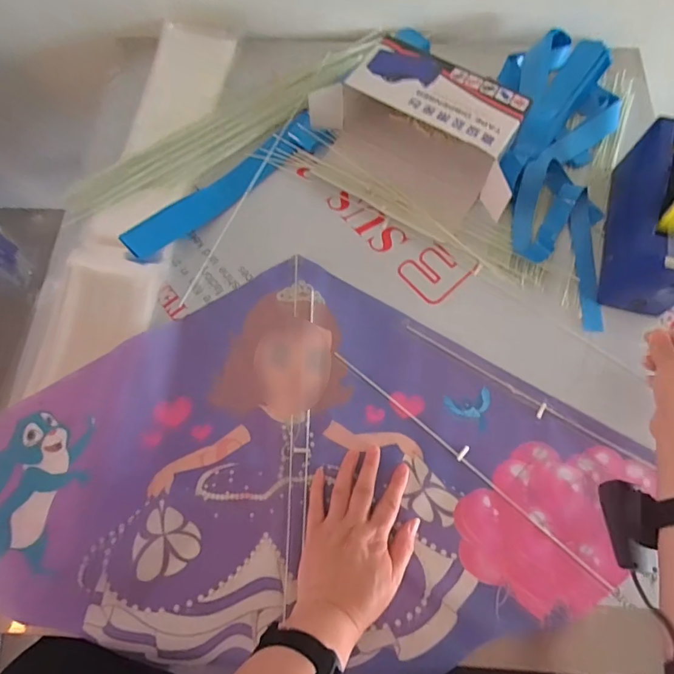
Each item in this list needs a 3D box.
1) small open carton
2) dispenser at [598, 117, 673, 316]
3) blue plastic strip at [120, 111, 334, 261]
[{"bbox_3d":[0.115,-0.267,0.585,0.266,0.082,0.169,40,75,13],"label":"small open carton"},{"bbox_3d":[0.362,-0.140,0.508,0.069,0.129,0.200,13,71,5],"label":"dispenser"},{"bbox_3d":[-0.140,-0.200,0.593,0.301,0.019,0.052,-40,75,-13],"label":"blue plastic strip"}]

